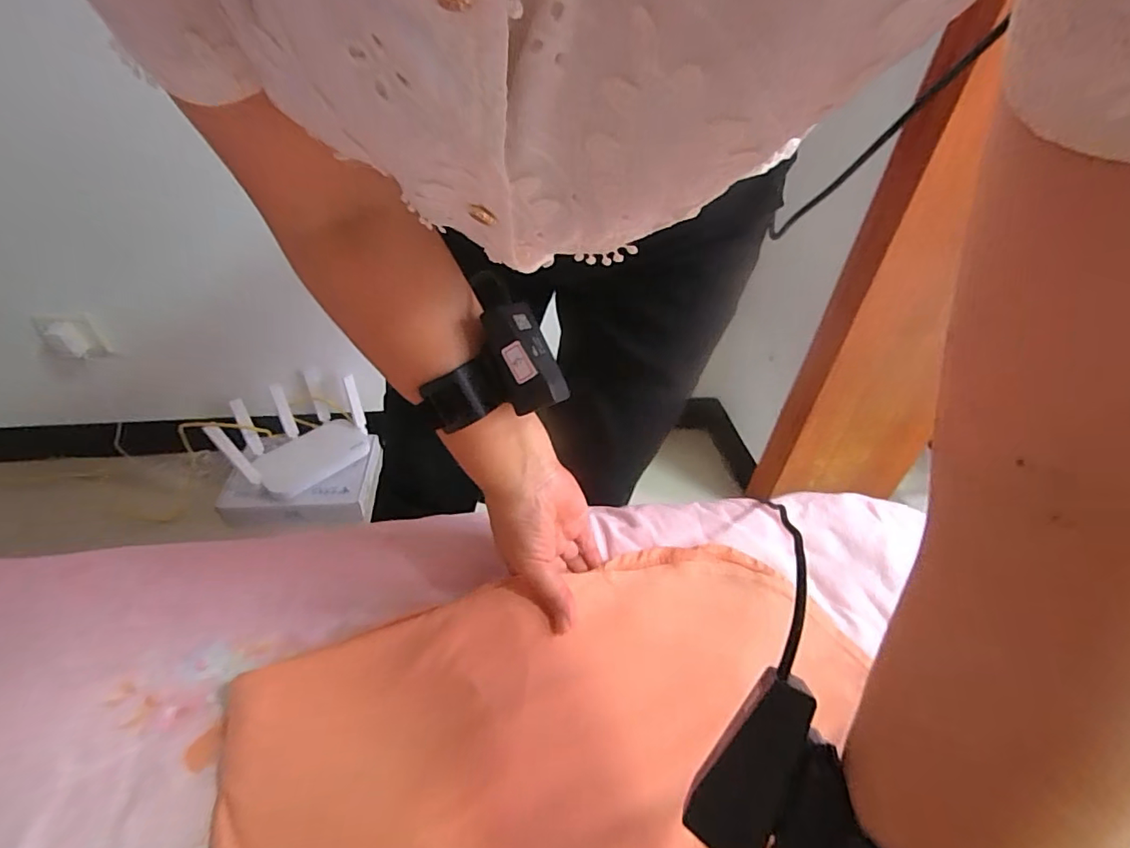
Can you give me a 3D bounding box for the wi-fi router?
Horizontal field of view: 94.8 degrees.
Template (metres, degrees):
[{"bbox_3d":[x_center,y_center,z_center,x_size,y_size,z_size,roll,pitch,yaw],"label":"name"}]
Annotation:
[{"bbox_3d":[-0.548,0.016,1.061,0.258,0.168,0.156,-27,50,-31],"label":"wi-fi router"}]

